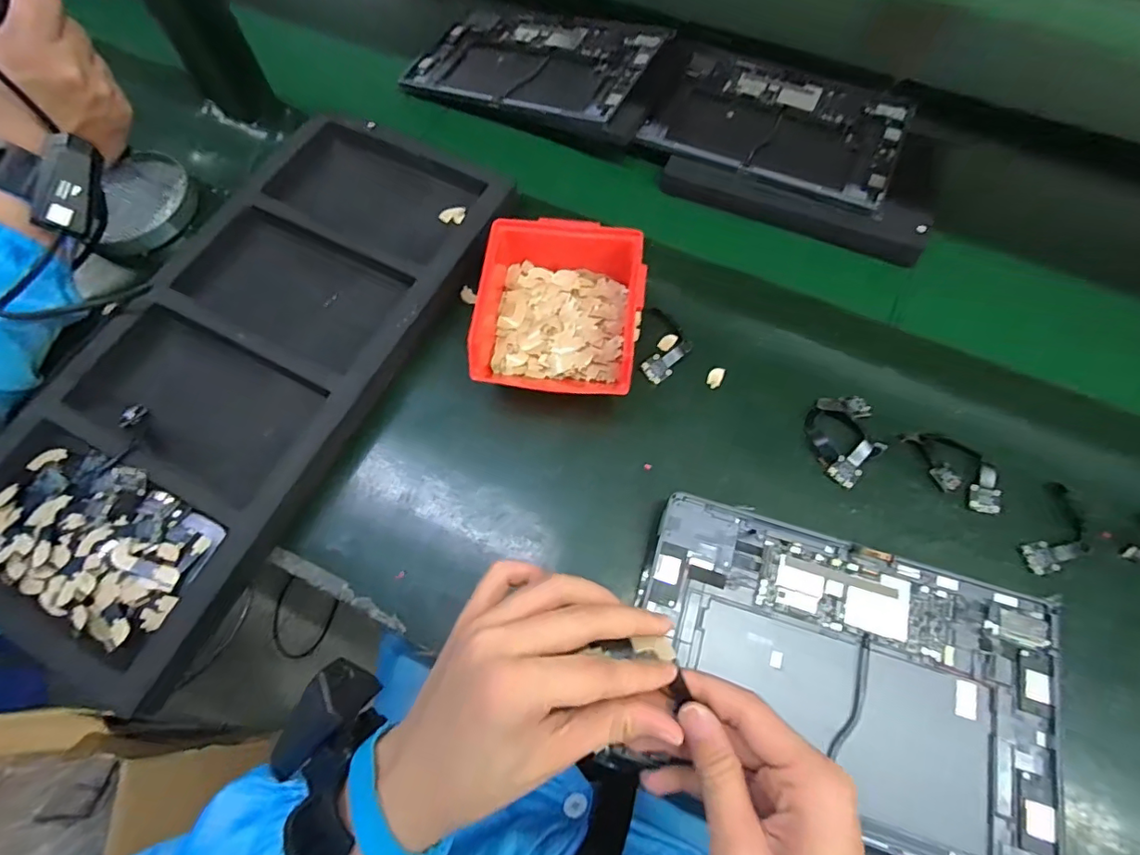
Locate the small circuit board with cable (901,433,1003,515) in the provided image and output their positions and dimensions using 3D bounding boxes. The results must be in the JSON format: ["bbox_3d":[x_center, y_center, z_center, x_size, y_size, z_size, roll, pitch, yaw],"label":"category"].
[{"bbox_3d":[0.298,0.030,0.407,0.040,0.006,0.080,-40,72,-16],"label":"small circuit board with cable"}]

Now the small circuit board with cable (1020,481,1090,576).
[{"bbox_3d":[0.362,0.078,0.390,0.036,0.008,0.074,33,70,13],"label":"small circuit board with cable"}]

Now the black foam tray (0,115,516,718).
[{"bbox_3d":[-0.257,-0.064,0.432,0.237,0.051,0.492,24,68,10],"label":"black foam tray"}]

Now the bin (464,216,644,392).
[{"bbox_3d":[-0.008,-0.094,0.432,0.121,0.074,0.135,6,66,2],"label":"bin"}]

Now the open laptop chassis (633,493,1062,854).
[{"bbox_3d":[0.168,0.158,0.335,0.255,0.022,0.170,17,67,7],"label":"open laptop chassis"}]

